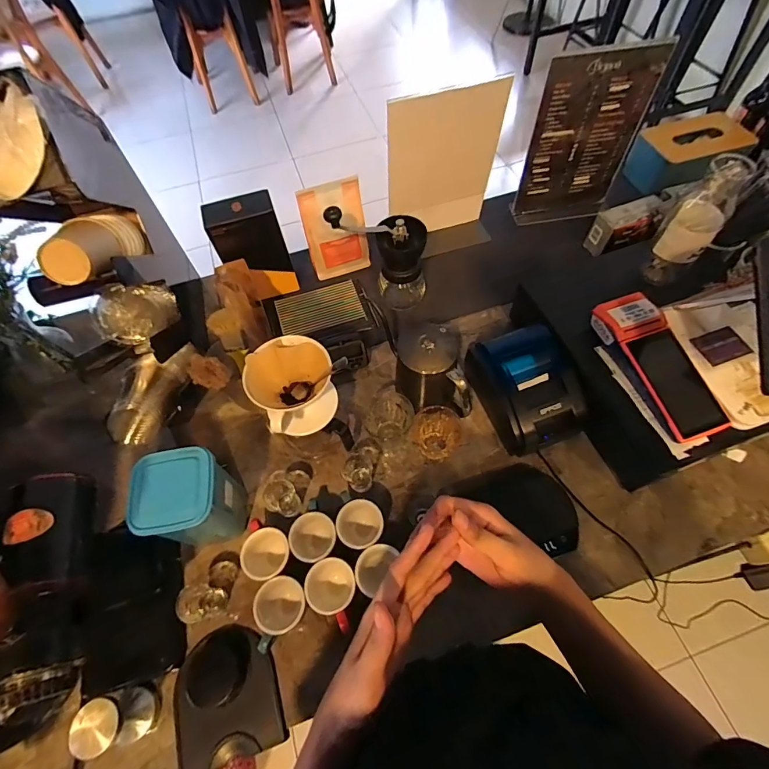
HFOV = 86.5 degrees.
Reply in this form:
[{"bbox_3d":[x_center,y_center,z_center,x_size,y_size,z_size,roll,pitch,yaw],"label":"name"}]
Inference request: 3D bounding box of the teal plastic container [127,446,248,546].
[{"bbox_3d":[-0.254,0.162,0.562,0.111,0.153,0.102,-13,61,-4],"label":"teal plastic container"}]

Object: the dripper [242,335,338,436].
[{"bbox_3d":[-0.129,0.006,0.579,0.101,0.101,0.121,38,69,21],"label":"dripper"}]

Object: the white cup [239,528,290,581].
[{"bbox_3d":[-0.161,0.241,0.575,0.065,0.055,0.066,16,63,12],"label":"white cup"}]

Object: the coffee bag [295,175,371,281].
[{"bbox_3d":[-0.094,-0.298,0.801,0.117,0.182,0.040,-19,61,-7],"label":"coffee bag"}]

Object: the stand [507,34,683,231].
[{"bbox_3d":[0.375,-0.452,0.774,0.202,0.287,0.048,-12,60,-4],"label":"stand"}]

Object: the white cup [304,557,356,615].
[{"bbox_3d":[-0.070,0.270,0.550,0.063,0.062,0.059,-1,60,2],"label":"white cup"}]

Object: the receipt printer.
[{"bbox_3d":[0.227,0.005,0.652,0.133,0.096,0.177,-21,61,-9],"label":"receipt printer"}]

